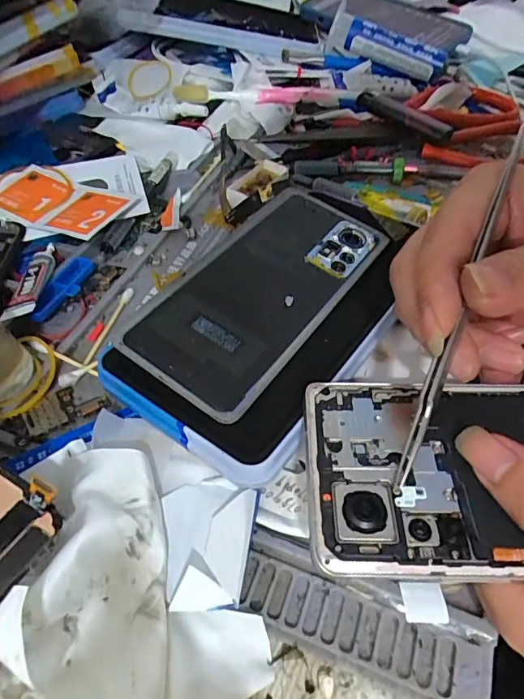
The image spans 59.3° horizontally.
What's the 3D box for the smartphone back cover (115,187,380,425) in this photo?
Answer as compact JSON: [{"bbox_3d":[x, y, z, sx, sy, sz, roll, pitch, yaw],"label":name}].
[{"bbox_3d":[0.001,-0.037,0.246,0.070,0.011,0.159,26,54,22],"label":"smartphone back cover"}]

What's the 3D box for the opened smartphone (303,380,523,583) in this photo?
[{"bbox_3d":[0.096,0.040,0.166,0.160,0.004,0.078,-4,49,-3],"label":"opened smartphone"}]

